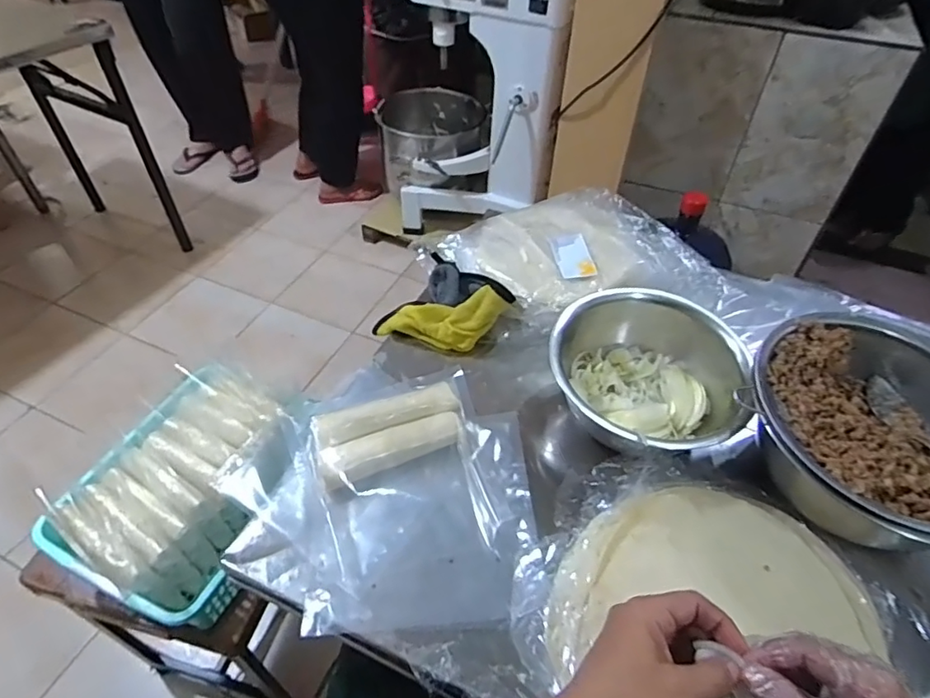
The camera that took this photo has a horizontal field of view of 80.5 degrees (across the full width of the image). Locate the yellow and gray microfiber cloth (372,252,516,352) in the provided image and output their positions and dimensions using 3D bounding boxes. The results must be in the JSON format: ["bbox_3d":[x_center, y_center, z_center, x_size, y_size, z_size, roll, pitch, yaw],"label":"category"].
[{"bbox_3d":[-0.023,-0.050,0.654,0.123,0.066,0.115,33,54,25],"label":"yellow and gray microfiber cloth"}]

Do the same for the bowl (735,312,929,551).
[{"bbox_3d":[0.349,0.080,0.479,0.211,0.106,0.211,1,47,-1],"label":"bowl"}]

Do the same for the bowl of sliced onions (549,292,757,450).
[{"bbox_3d":[0.178,0.023,0.546,0.183,0.104,0.149,-25,53,-23],"label":"bowl of sliced onions"}]

